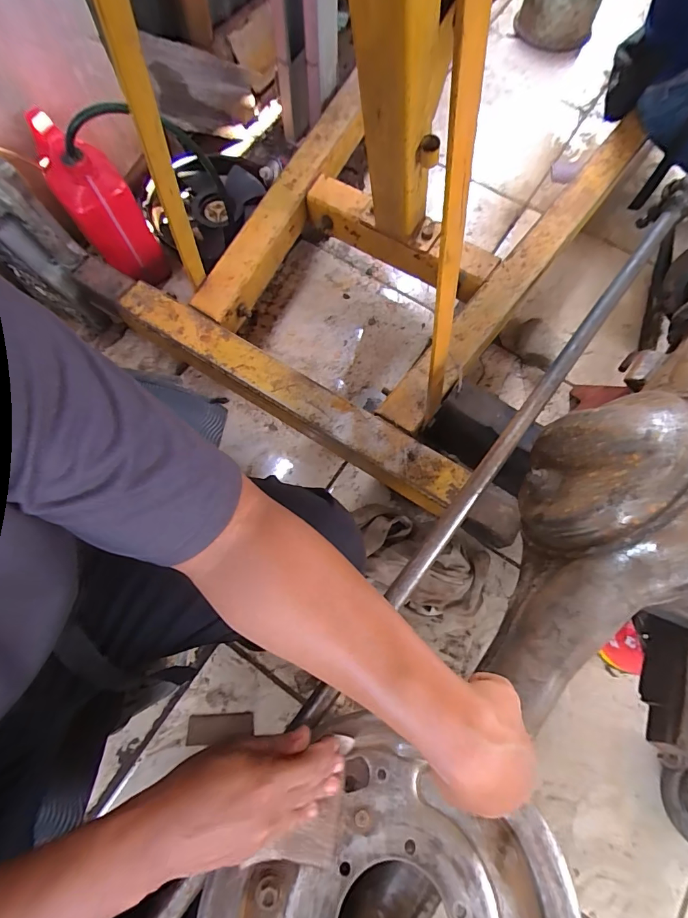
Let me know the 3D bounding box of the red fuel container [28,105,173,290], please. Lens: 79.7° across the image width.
[{"bbox_3d":[-0.459,-0.476,0.800,0.115,0.267,0.158,-32,74,-9],"label":"red fuel container"}]

